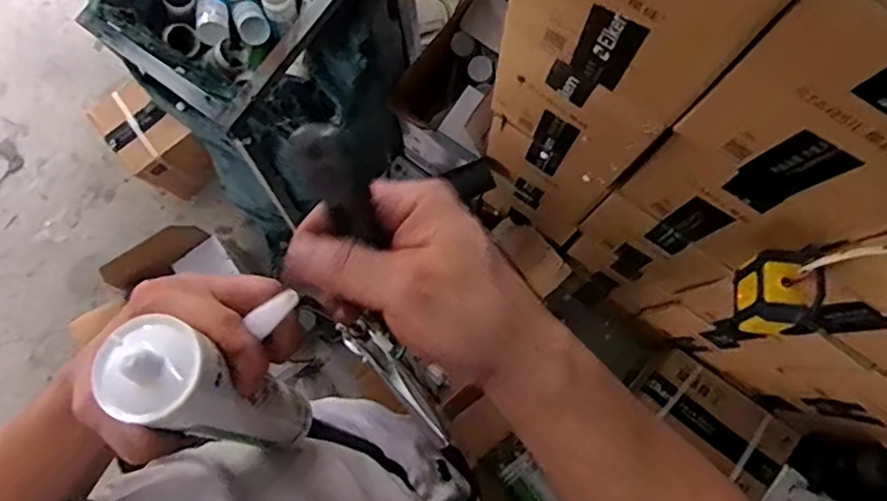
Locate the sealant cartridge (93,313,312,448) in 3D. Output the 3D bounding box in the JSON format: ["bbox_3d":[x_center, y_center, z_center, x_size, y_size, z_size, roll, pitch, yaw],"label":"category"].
[{"bbox_3d":[-0.124,0.087,0.352,0.044,0.204,0.047,-15,68,1],"label":"sealant cartridge"}]

